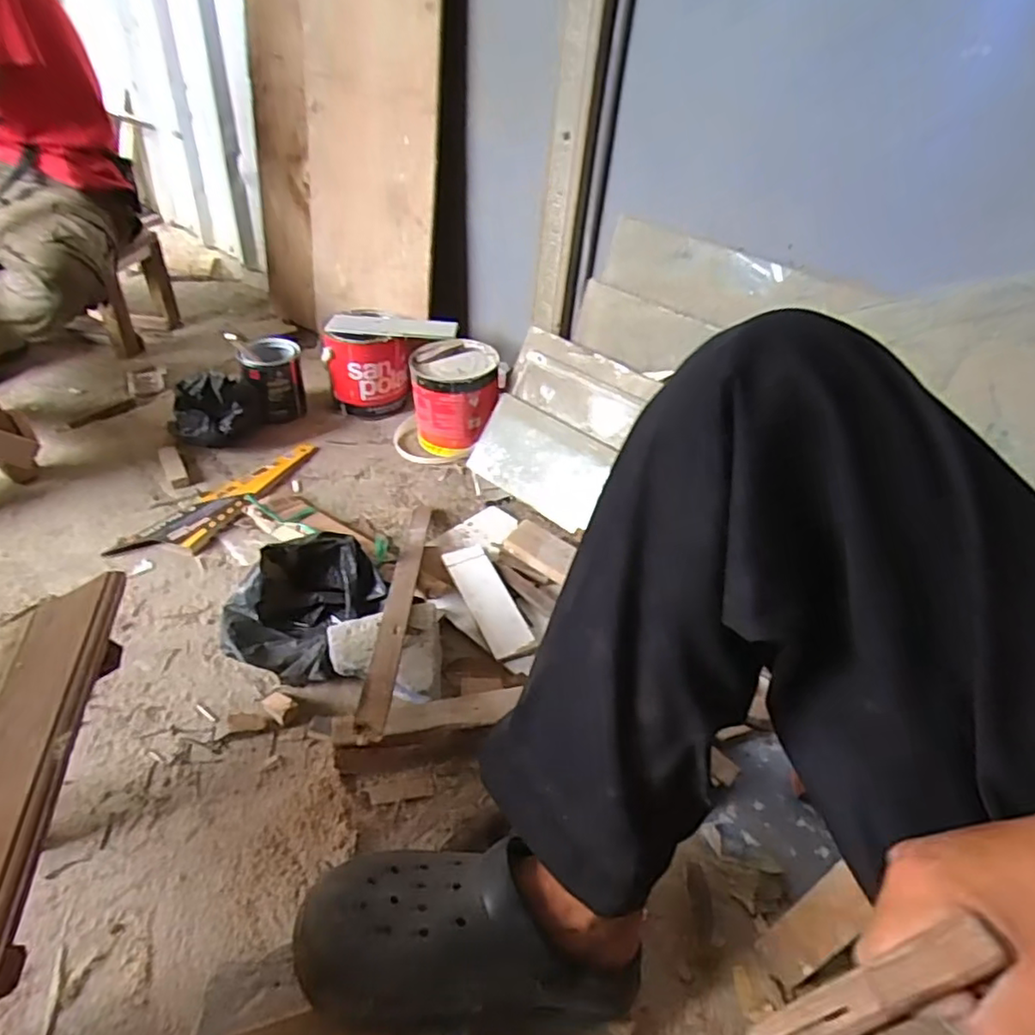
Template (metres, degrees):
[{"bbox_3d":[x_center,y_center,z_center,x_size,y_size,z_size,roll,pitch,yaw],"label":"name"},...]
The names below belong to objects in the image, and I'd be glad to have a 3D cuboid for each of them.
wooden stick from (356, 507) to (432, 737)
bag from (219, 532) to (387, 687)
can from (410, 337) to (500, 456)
[{"bbox_3d":[-0.144,0.090,0.804,0.028,0.014,0.494,2,25,-3],"label":"wooden stick"},{"bbox_3d":[-0.270,0.107,0.799,0.167,0.106,0.174,12,41,9],"label":"bag"},{"bbox_3d":[-0.110,-0.209,1.148,0.144,0.170,0.141,3,40,-2],"label":"can"}]

